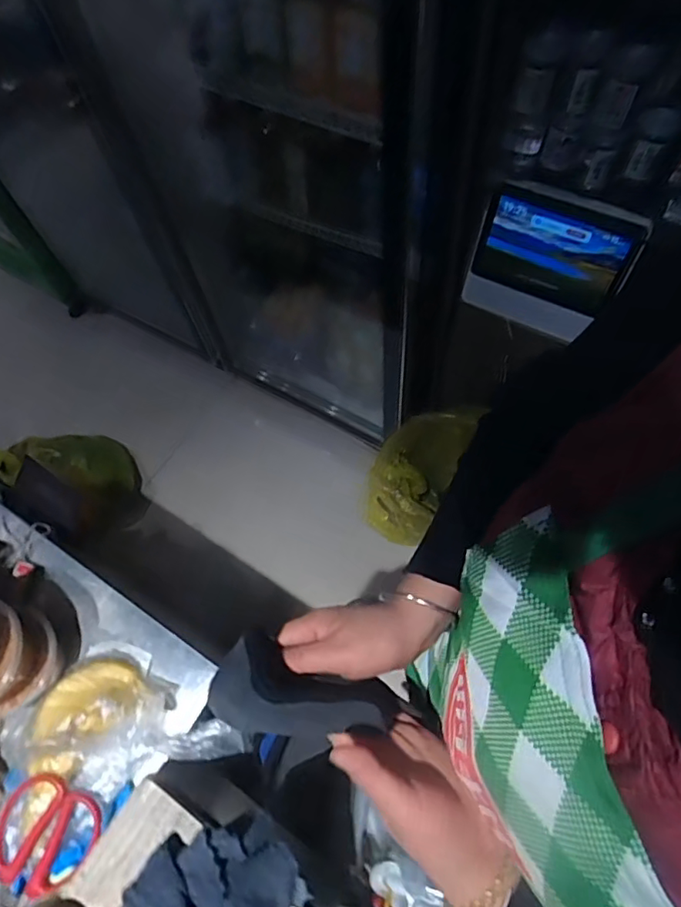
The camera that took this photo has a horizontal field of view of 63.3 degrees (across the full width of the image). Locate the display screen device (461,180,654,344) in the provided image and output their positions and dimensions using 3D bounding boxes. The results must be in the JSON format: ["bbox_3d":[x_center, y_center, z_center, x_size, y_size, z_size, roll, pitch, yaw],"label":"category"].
[{"bbox_3d":[0.338,-0.309,0.919,0.242,0.248,0.029,27,58,15],"label":"display screen device"}]

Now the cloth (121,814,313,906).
[{"bbox_3d":[-0.109,0.386,0.478,0.151,0.061,0.110,-1,65,3],"label":"cloth"}]

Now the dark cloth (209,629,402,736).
[{"bbox_3d":[-0.024,0.171,0.396,0.130,0.029,0.060,15,66,-7],"label":"dark cloth"}]

